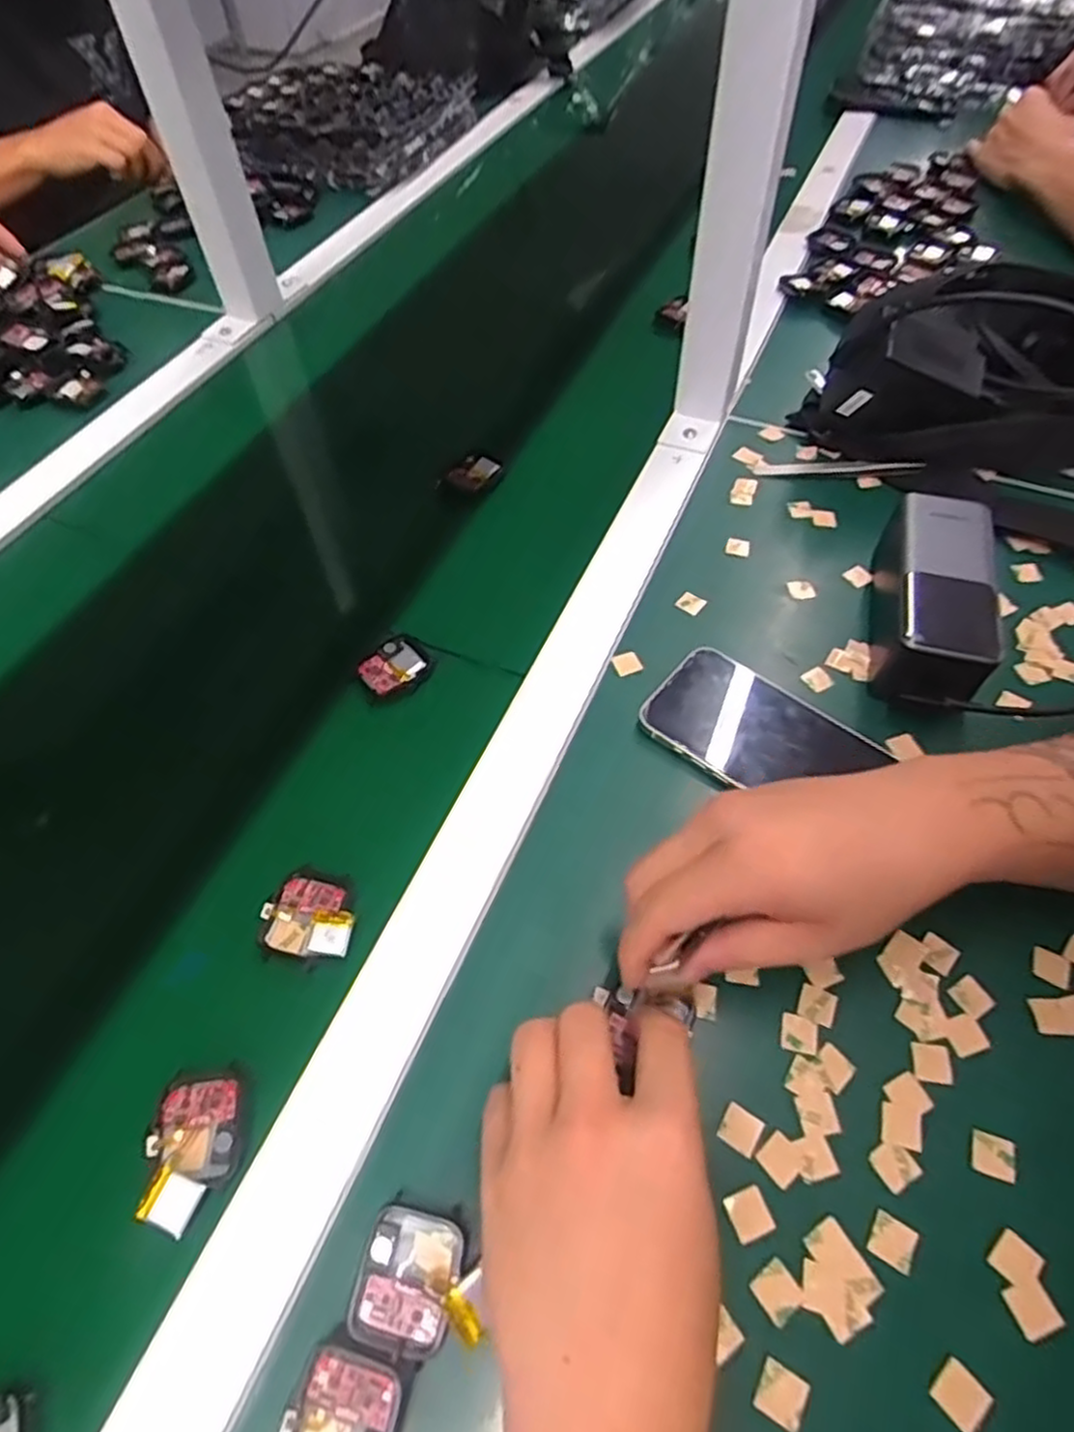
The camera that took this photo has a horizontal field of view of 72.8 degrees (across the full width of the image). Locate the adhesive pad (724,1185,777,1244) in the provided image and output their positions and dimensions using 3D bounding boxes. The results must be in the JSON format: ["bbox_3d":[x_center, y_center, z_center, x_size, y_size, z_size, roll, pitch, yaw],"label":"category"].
[{"bbox_3d":[0.084,0.197,0.288,0.017,0.004,0.016,-17,57,-9],"label":"adhesive pad"}]

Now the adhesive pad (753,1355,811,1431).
[{"bbox_3d":[0.087,0.240,0.258,0.016,0.004,0.016,26,61,18],"label":"adhesive pad"}]

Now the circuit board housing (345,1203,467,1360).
[{"bbox_3d":[-0.048,0.210,0.273,0.036,0.010,0.042,12,57,9],"label":"circuit board housing"}]

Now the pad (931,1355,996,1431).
[{"bbox_3d":[0.151,0.240,0.257,0.016,0.004,0.016,-37,62,-21],"label":"pad"}]

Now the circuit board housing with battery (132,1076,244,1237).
[{"bbox_3d":[-0.142,0.177,0.300,0.035,0.014,0.055,-10,56,-5],"label":"circuit board housing with battery"}]

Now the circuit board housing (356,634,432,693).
[{"bbox_3d":[-0.086,-0.031,0.445,0.038,0.005,0.041,36,64,23],"label":"circuit board housing"}]

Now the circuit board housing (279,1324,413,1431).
[{"bbox_3d":[-0.066,0.242,0.248,0.038,0.006,0.044,15,58,12],"label":"circuit board housing"}]

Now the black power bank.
[{"bbox_3d":[0.236,-0.067,0.435,0.054,0.057,0.137,13,57,10],"label":"black power bank"}]

